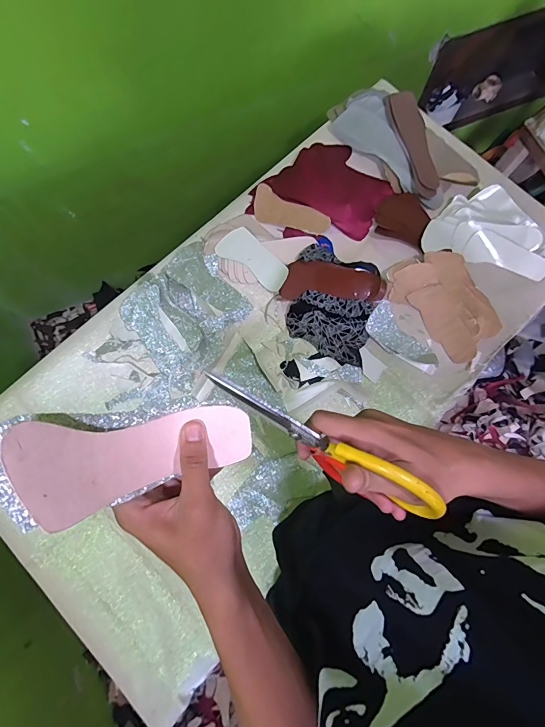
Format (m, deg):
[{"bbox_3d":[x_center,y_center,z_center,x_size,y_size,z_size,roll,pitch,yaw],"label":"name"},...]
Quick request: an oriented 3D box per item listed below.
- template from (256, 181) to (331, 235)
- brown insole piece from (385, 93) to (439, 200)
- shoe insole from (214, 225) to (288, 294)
[{"bbox_3d":[0.036,-0.310,0.788,0.167,0.010,0.067,28,98,7],"label":"template"},{"bbox_3d":[0.314,-0.479,0.818,0.088,0.008,0.249,-17,84,-19],"label":"brown insole piece"},{"bbox_3d":[-0.039,-0.206,0.754,0.155,0.007,0.072,45,97,9],"label":"shoe insole"}]

